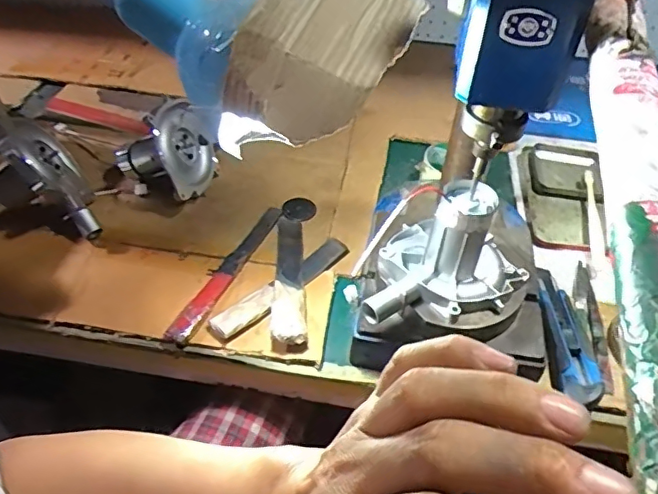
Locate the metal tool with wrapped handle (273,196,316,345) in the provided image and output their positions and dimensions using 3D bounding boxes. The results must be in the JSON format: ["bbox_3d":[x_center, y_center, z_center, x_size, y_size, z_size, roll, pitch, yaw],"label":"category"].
[{"bbox_3d":[-0.042,0.016,0.680,0.040,0.035,0.273,1,44,-1],"label":"metal tool with wrapped handle"}]

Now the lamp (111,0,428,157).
[{"bbox_3d":[0.027,-0.223,0.412,0.326,0.192,0.199,-28,52,-27],"label":"lamp"}]

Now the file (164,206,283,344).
[{"bbox_3d":[-0.118,0.023,0.672,0.027,0.018,0.249,17,46,15],"label":"file"}]

